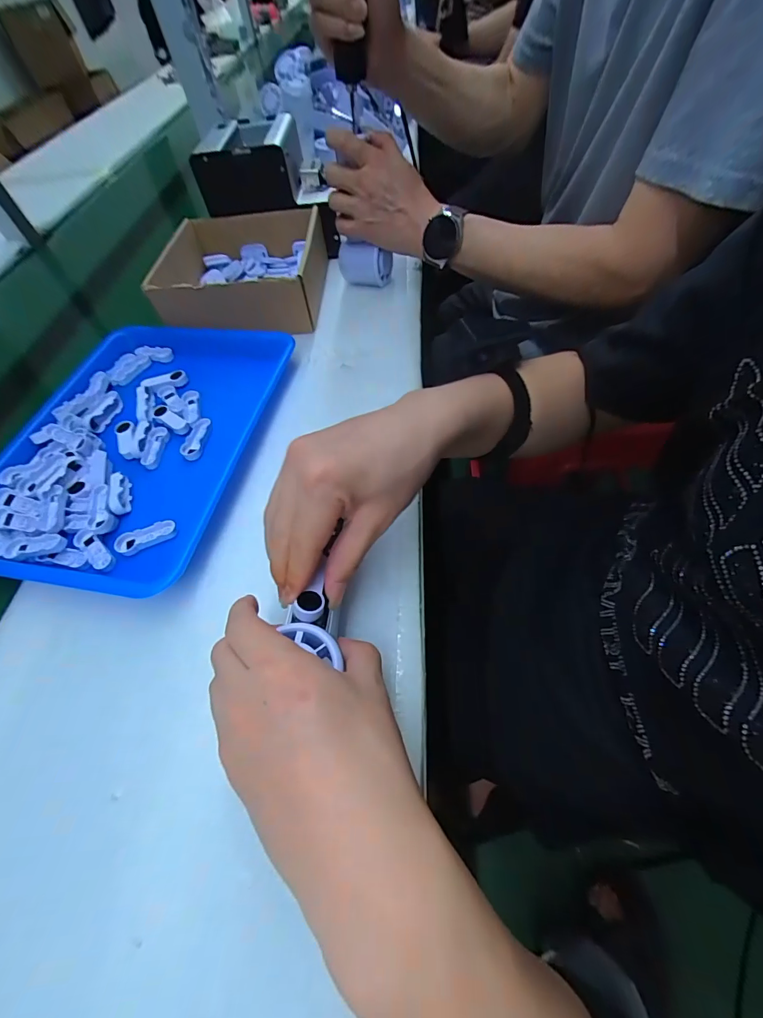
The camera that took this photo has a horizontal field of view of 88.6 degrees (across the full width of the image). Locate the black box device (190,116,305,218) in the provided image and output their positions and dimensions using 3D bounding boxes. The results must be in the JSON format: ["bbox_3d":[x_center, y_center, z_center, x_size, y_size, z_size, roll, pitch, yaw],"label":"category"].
[{"bbox_3d":[-0.189,-0.503,0.570,0.134,0.072,0.136,-6,57,3],"label":"black box device"}]

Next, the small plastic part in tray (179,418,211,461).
[{"bbox_3d":[-0.194,-0.074,0.410,0.021,0.009,0.050,3,57,9],"label":"small plastic part in tray"}]

